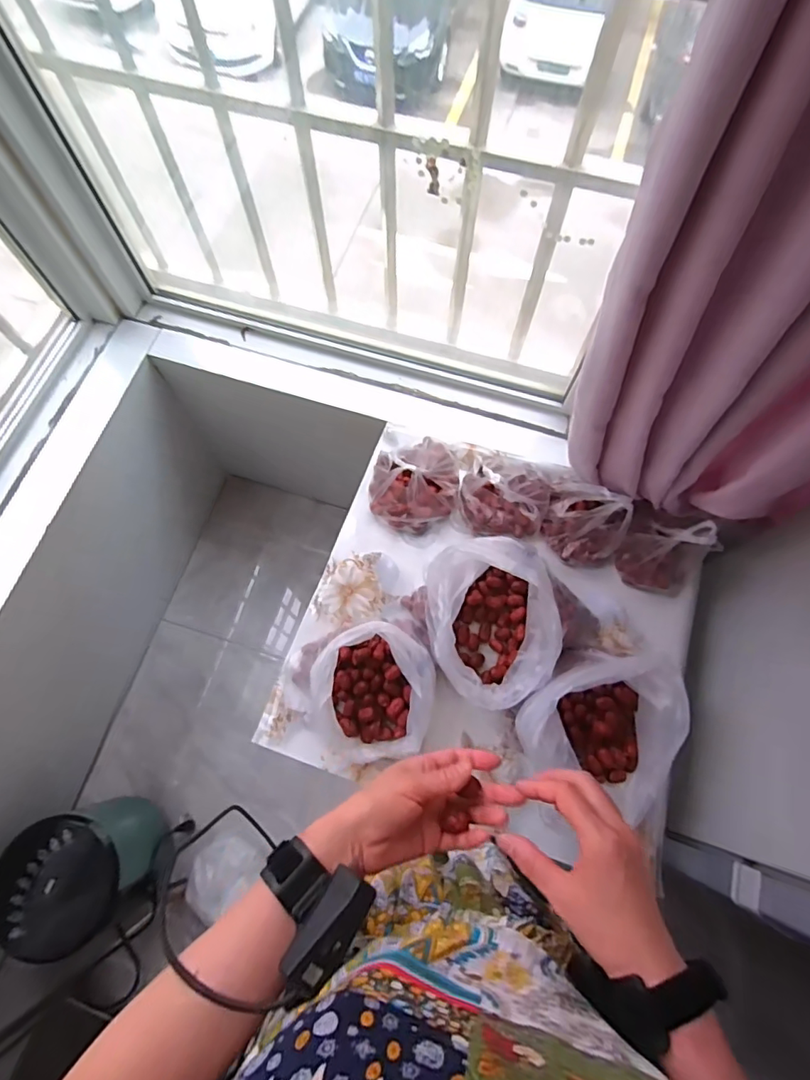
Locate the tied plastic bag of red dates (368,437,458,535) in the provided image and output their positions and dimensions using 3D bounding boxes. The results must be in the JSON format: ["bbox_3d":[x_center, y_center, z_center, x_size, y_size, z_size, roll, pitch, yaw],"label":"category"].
[{"bbox_3d":[0.017,-0.108,0.862,0.150,0.114,0.165,11,71,3],"label":"tied plastic bag of red dates"}]

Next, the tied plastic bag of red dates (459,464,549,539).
[{"bbox_3d":[0.168,-0.071,0.842,0.146,0.110,0.103,10,71,3],"label":"tied plastic bag of red dates"}]

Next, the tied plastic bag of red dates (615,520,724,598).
[{"bbox_3d":[0.414,0.024,0.806,0.126,0.143,0.089,16,71,5],"label":"tied plastic bag of red dates"}]

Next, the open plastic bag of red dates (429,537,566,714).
[{"bbox_3d":[0.126,0.123,0.763,0.176,0.148,0.236,-4,71,-2],"label":"open plastic bag of red dates"}]

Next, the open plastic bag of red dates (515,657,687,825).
[{"bbox_3d":[0.263,0.271,0.725,0.208,0.129,0.213,2,71,0],"label":"open plastic bag of red dates"}]

